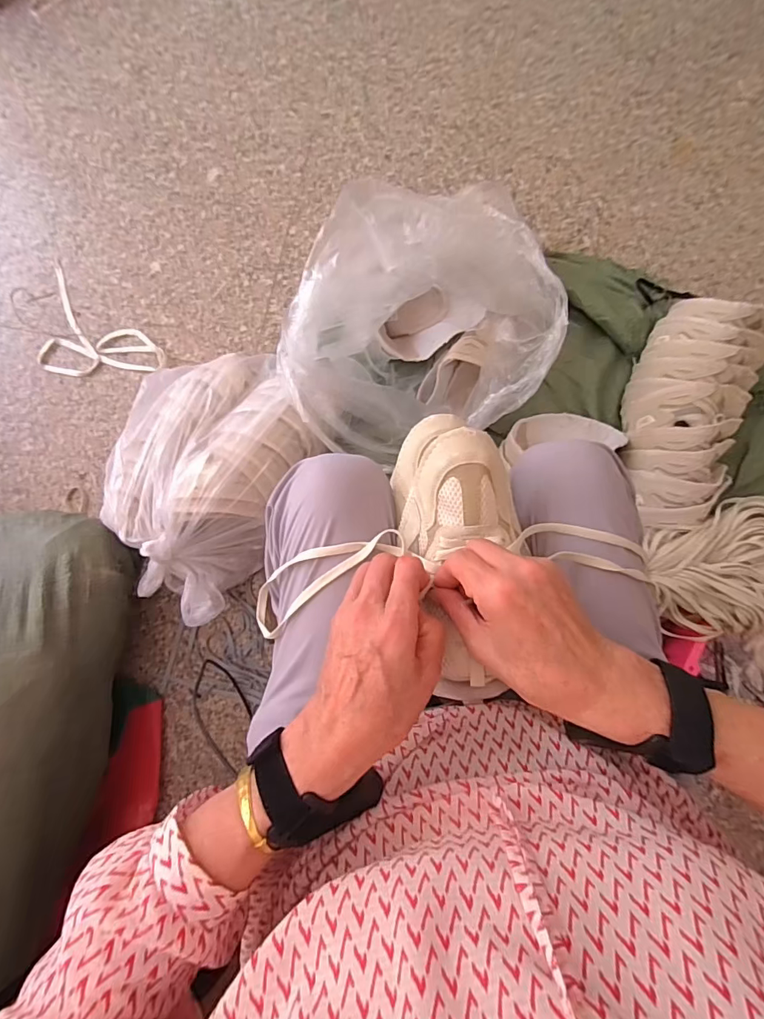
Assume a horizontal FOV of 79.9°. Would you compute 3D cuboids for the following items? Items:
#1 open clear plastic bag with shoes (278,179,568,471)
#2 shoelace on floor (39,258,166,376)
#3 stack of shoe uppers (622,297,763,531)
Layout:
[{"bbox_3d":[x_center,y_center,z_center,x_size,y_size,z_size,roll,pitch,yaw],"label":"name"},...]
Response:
[{"bbox_3d":[0.041,-0.235,0.657,0.351,0.269,0.276,-20,82,-2],"label":"open clear plastic bag with shoes"},{"bbox_3d":[-0.584,-0.328,0.893,0.317,0.010,0.170,39,87,6],"label":"shoelace on floor"},{"bbox_3d":[0.519,-0.150,0.744,0.200,0.093,0.385,16,83,3],"label":"stack of shoe uppers"}]

